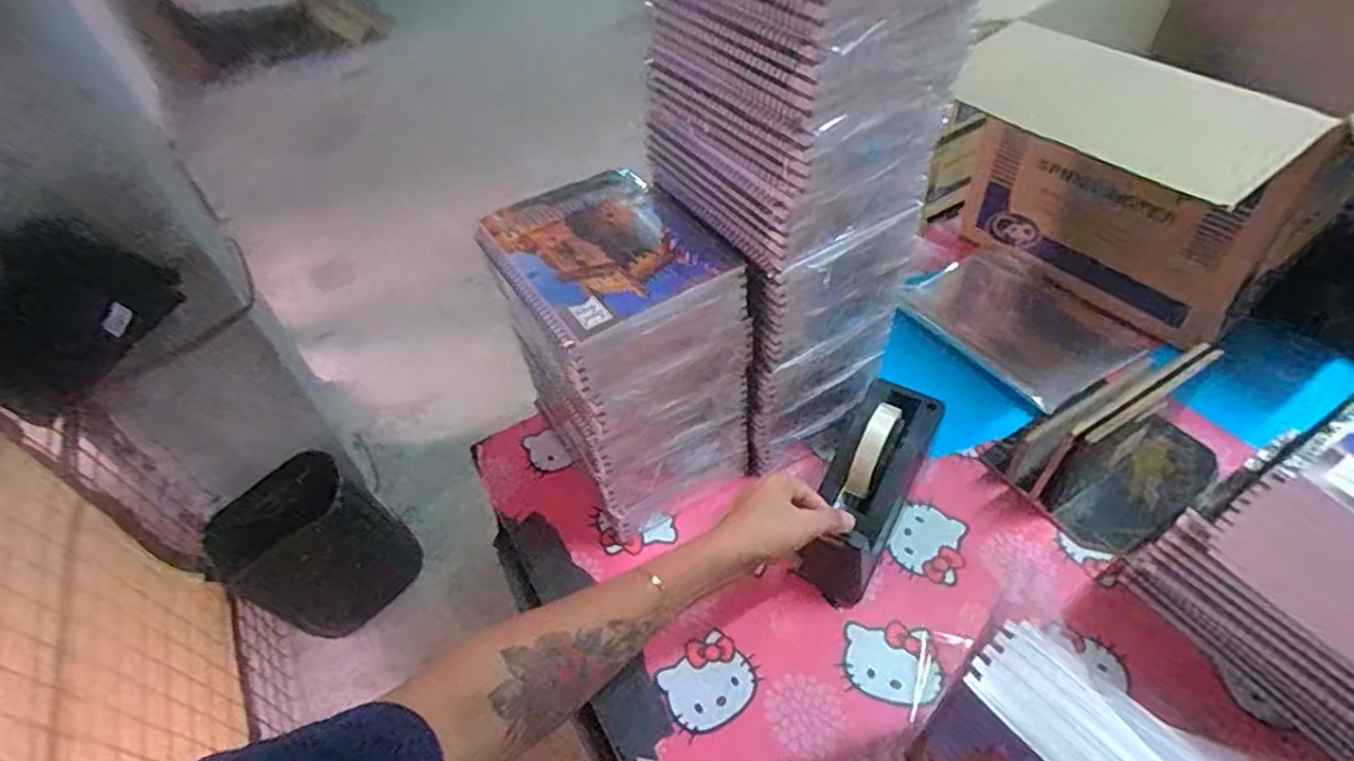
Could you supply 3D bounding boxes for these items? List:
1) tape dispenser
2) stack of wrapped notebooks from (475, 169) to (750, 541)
[{"bbox_3d":[0.185,0.091,0.658,0.077,0.124,0.215,22,55,23],"label":"tape dispenser"},{"bbox_3d":[-0.044,-0.023,0.665,0.169,0.285,0.195,-25,50,-17],"label":"stack of wrapped notebooks"}]

